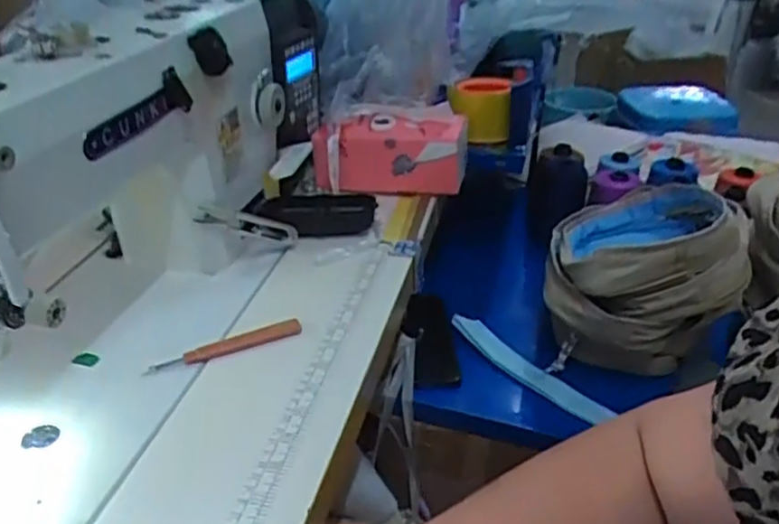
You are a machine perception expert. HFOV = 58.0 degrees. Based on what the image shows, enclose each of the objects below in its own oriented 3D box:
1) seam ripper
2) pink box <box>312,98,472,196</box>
[{"bbox_3d":[-0.124,0.065,0.535,0.118,0.014,0.012,-14,34,-22],"label":"seam ripper"},{"bbox_3d":[0.001,-0.117,0.757,0.163,0.077,0.064,-2,31,-2],"label":"pink box"}]

